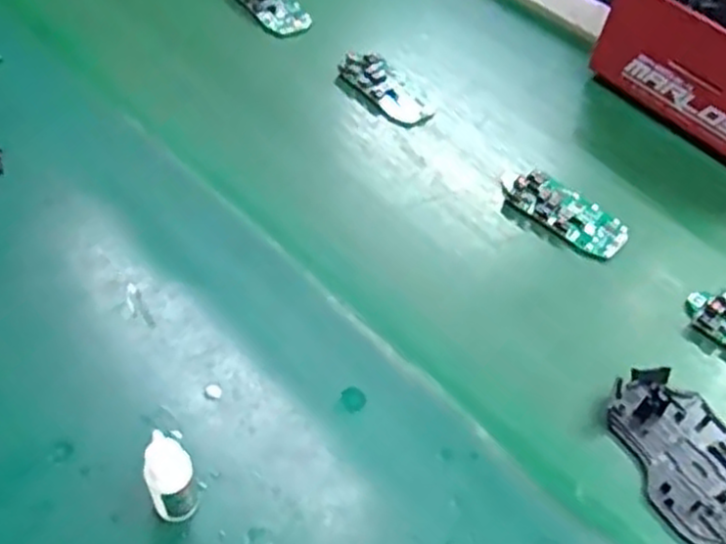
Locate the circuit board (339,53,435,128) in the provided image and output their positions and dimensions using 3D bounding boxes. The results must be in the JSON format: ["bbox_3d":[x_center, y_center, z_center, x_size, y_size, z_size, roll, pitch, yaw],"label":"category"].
[{"bbox_3d":[0.024,-0.158,0.651,0.048,0.016,0.089,-32,60,-31],"label":"circuit board"}]

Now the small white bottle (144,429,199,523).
[{"bbox_3d":[-0.094,0.103,0.373,0.020,0.066,0.021,5,48,-5],"label":"small white bottle"}]

